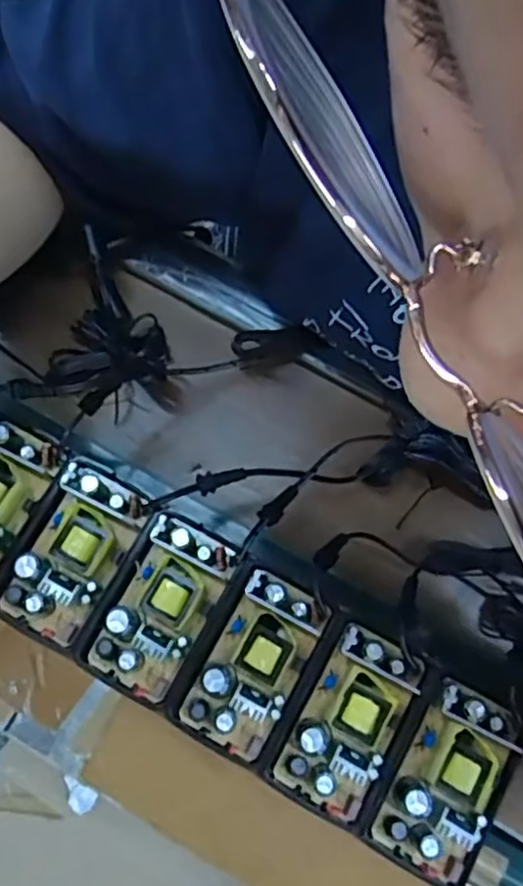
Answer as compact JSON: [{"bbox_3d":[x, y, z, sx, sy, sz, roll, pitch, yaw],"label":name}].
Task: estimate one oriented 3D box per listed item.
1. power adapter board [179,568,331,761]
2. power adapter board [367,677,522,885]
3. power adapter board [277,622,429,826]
[{"bbox_3d":[-0.003,0.098,0.306,0.039,0.017,0.074,28,79,9],"label":"power adapter board"},{"bbox_3d":[0.081,0.145,0.295,0.040,0.020,0.076,29,79,10],"label":"power adapter board"},{"bbox_3d":[0.040,0.121,0.300,0.039,0.018,0.075,27,79,9],"label":"power adapter board"}]

